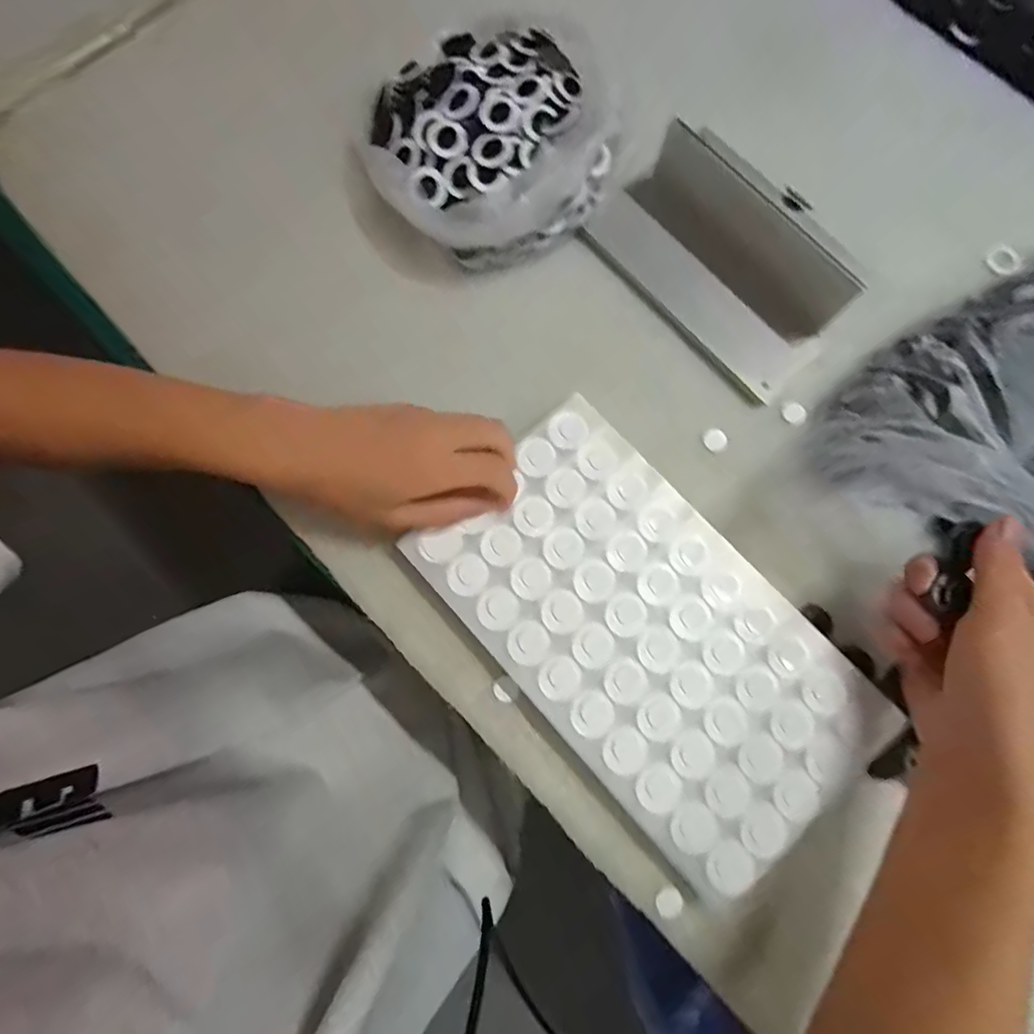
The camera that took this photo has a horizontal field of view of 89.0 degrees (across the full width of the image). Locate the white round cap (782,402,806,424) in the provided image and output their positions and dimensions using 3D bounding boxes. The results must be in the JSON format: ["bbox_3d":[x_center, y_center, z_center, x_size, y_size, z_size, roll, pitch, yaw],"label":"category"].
[{"bbox_3d":[0.205,-0.076,0.388,0.018,0.004,0.016,-33,81,-7],"label":"white round cap"}]

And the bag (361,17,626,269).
[{"bbox_3d":[-0.020,-0.285,0.398,0.171,0.079,0.183,44,81,9],"label":"bag"}]

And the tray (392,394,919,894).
[{"bbox_3d":[0.082,0.074,0.335,0.161,0.012,0.284,-41,83,-8],"label":"tray"}]

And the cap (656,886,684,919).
[{"bbox_3d":[0.095,0.239,0.326,0.016,0.006,0.017,0,78,0],"label":"cap"}]

